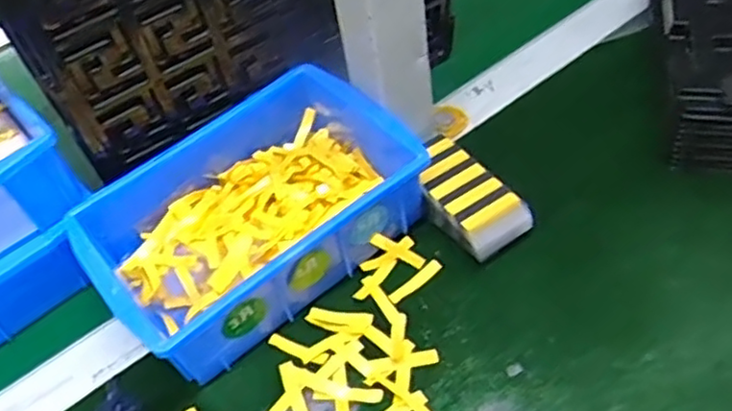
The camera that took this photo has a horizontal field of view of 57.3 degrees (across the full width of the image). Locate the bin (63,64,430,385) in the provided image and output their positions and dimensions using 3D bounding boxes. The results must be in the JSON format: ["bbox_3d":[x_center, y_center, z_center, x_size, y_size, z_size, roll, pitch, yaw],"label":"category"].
[{"bbox_3d":[-0.073,0.001,0.427,0.198,0.058,0.138,-35,52,-19],"label":"bin"}]

